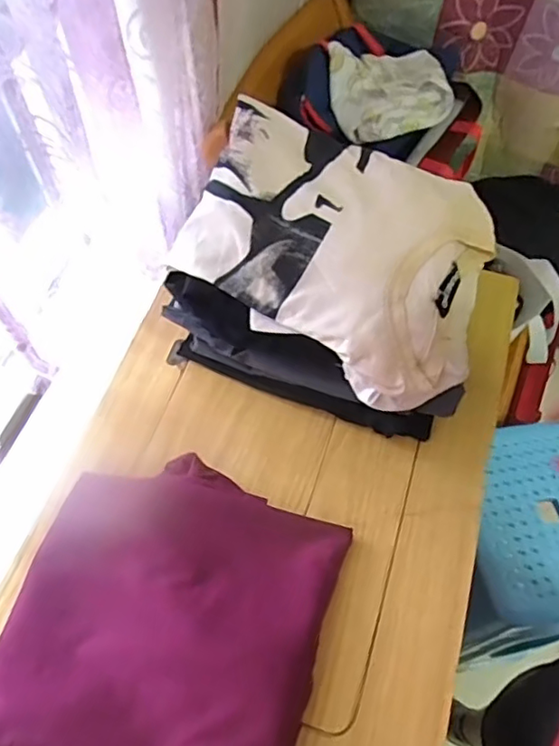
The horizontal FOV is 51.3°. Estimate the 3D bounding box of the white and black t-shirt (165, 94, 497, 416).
[{"bbox_3d":[0.058,-0.124,0.595,0.310,0.076,0.262,18,63,9],"label":"white and black t-shirt"}]

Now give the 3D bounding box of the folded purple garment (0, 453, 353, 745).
[{"bbox_3d":[-0.101,0.231,0.512,0.265,0.031,0.294,16,62,8],"label":"folded purple garment"}]

